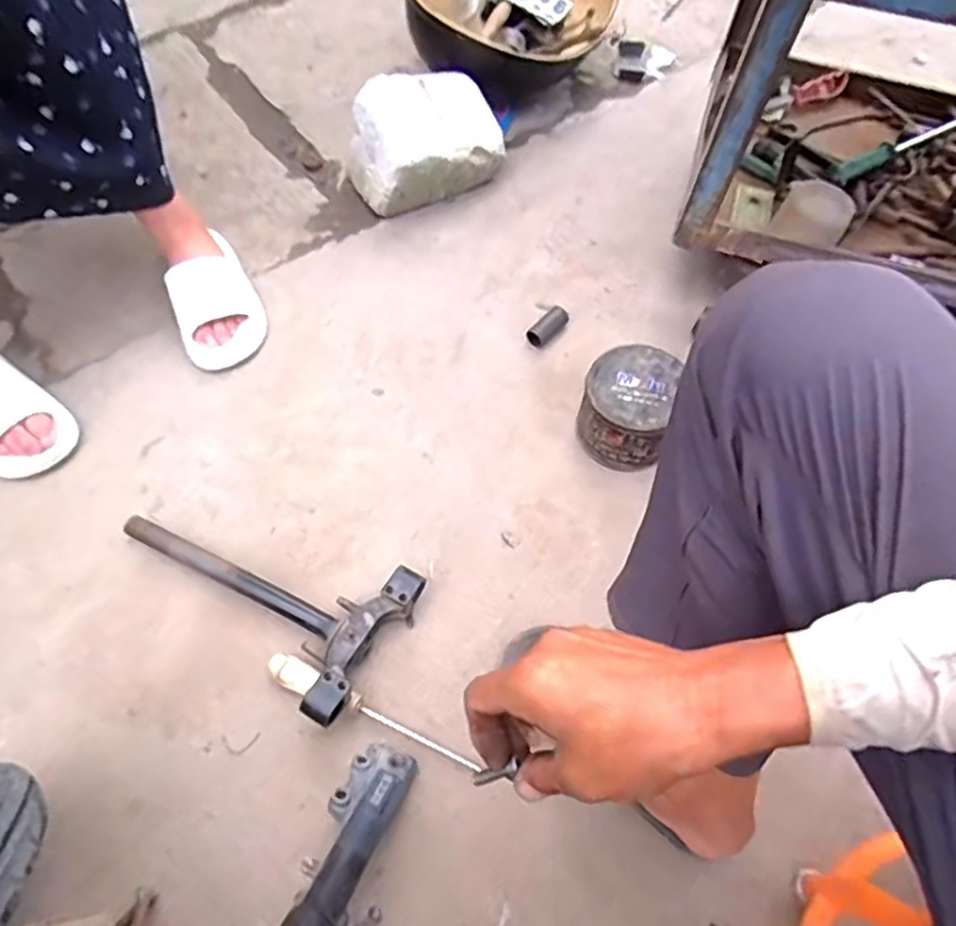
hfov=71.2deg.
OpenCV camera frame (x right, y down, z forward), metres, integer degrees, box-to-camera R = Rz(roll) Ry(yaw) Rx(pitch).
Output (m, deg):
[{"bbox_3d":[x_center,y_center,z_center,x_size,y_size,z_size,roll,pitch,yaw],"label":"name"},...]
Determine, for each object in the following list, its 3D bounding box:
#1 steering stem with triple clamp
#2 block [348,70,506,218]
[{"bbox_3d":[-0.244,0.120,0.743,0.342,0.069,0.172,29,66,13],"label":"steering stem with triple clamp"},{"bbox_3d":[-0.081,-0.500,1.037,0.227,0.129,0.151,-25,66,-13],"label":"block"}]

